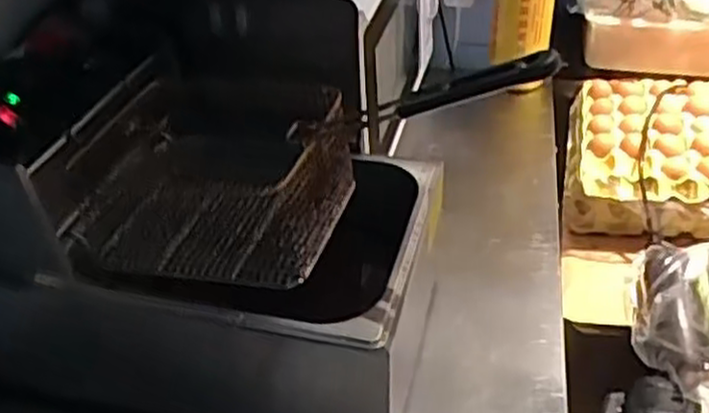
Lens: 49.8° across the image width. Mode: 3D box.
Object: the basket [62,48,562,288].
[{"bbox_3d":[-0.135,-0.036,0.708,0.246,0.127,0.189,10,38,13],"label":"basket"}]

